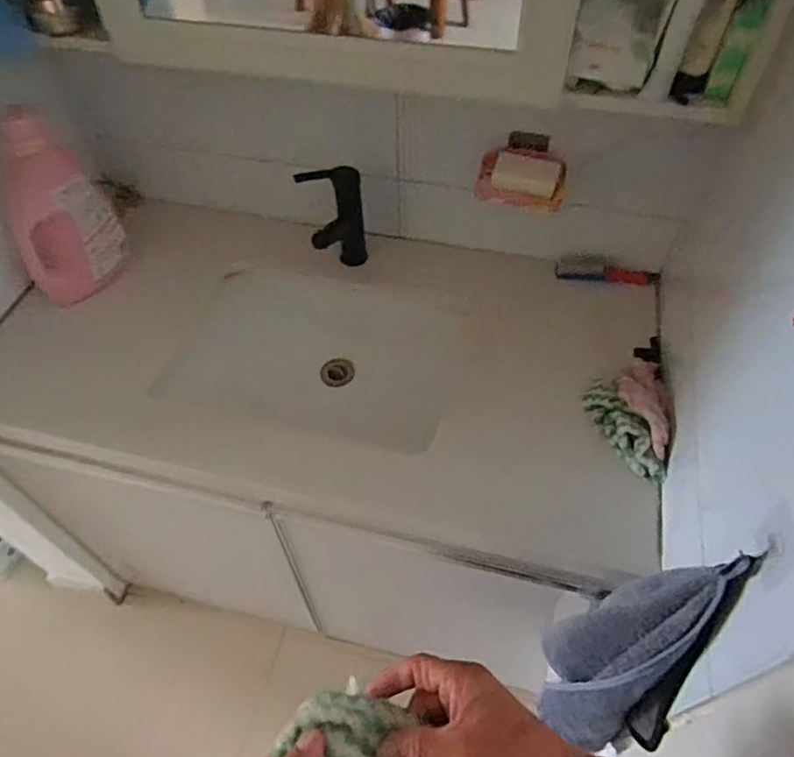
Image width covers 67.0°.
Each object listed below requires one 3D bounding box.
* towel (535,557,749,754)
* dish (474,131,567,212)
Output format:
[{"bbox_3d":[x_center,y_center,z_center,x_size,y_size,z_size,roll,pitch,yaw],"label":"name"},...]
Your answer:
[{"bbox_3d":[0.230,0.288,0.620,0.114,0.362,0.112,5,52,4],"label":"towel"},{"bbox_3d":[0.188,-0.312,0.902,0.131,0.038,0.110,10,81,16],"label":"dish"}]

